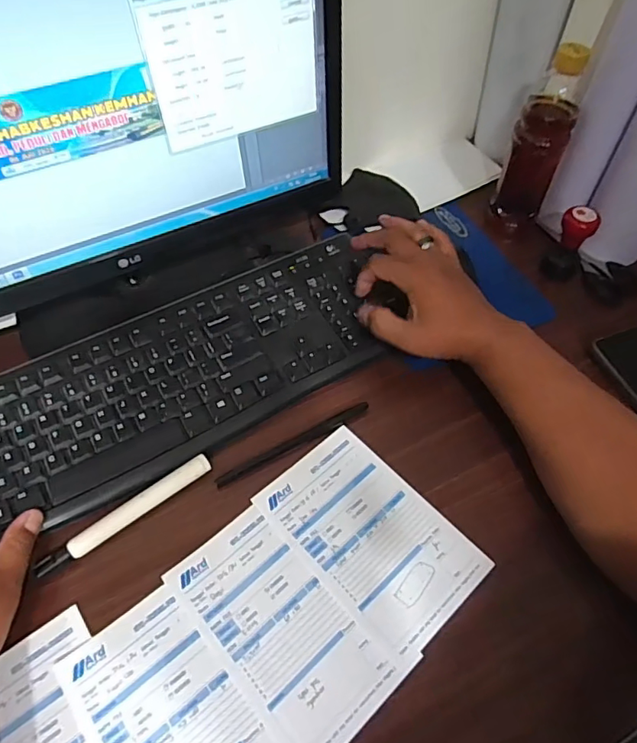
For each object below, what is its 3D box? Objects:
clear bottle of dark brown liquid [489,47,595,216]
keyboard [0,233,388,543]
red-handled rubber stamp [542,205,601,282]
[{"bbox_3d":[0.232,-0.240,0.551,0.057,0.184,0.062,20,58,12],"label":"clear bottle of dark brown liquid"},{"bbox_3d":[-0.123,-0.001,0.472,0.407,0.016,0.151,-28,61,-18],"label":"keyboard"},{"bbox_3d":[0.261,-0.132,0.540,0.035,0.075,0.031,16,57,9],"label":"red-handled rubber stamp"}]

